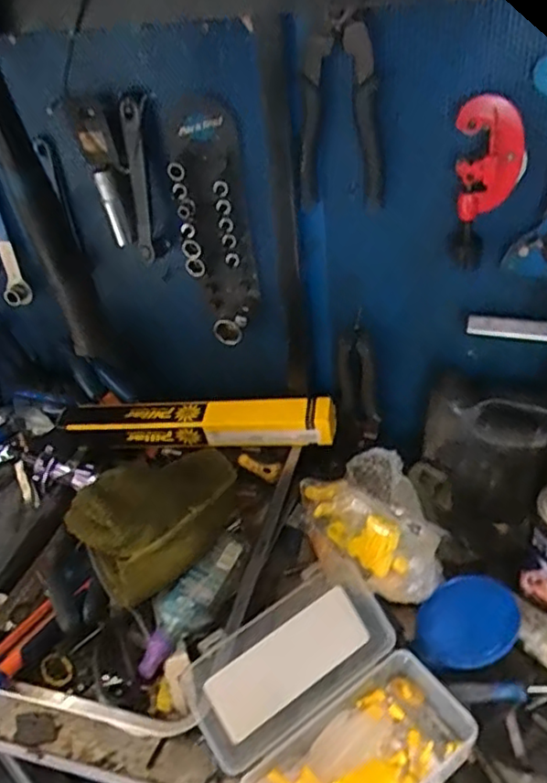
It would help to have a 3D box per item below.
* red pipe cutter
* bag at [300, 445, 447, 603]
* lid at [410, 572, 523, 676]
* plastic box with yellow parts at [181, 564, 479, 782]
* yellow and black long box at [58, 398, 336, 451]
[{"bbox_3d":[0.186,-0.180,0.545,0.056,0.146,0.023,-11,40,-4],"label":"red pipe cutter"},{"bbox_3d":[0.111,0.153,0.699,0.118,0.079,0.170,-15,40,-9],"label":"bag"},{"bbox_3d":[0.195,0.236,0.631,0.109,0.011,0.090,-41,40,-14],"label":"lid"},{"bbox_3d":[0.051,0.282,0.546,0.200,0.092,0.182,-28,44,-23],"label":"plastic box with yellow parts"},{"bbox_3d":[-0.100,0.041,0.781,0.347,0.049,0.047,0,40,9],"label":"yellow and black long box"}]

